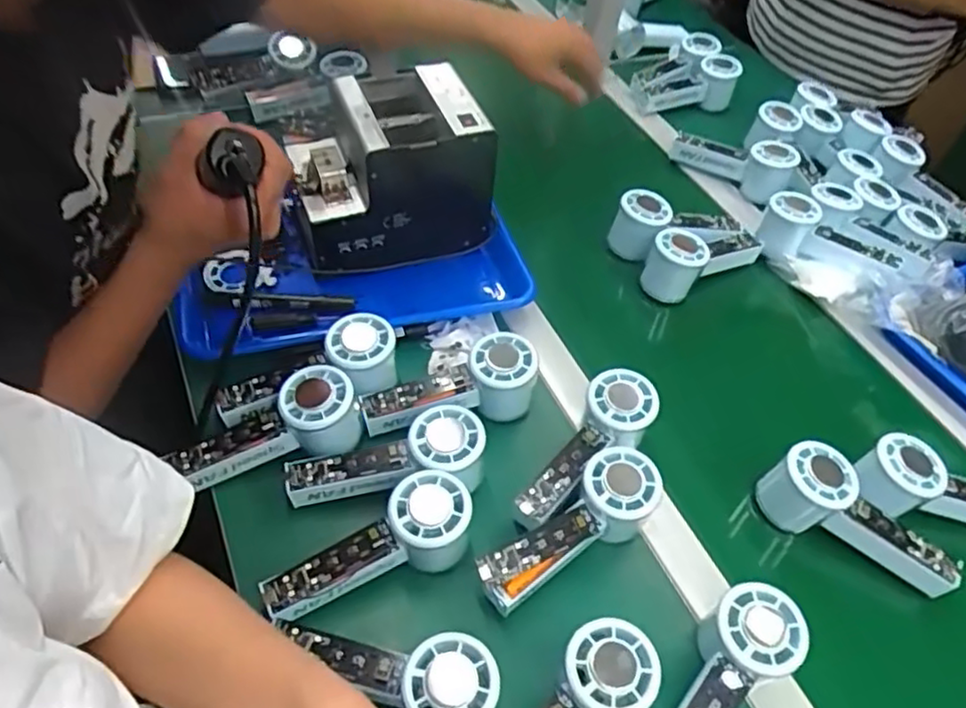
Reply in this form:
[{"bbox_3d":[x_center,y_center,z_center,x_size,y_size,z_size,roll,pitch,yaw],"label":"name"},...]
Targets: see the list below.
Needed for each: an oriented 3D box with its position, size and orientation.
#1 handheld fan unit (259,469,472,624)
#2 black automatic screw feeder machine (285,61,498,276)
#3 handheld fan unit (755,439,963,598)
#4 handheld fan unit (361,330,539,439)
[{"bbox_3d":[-0.075,0.141,0.475,0.143,0.059,0.050,-27,57,-26],"label":"handheld fan unit"},{"bbox_3d":[-0.092,-0.184,0.668,0.178,0.134,0.126,-13,52,-17],"label":"black automatic screw feeder machine"},{"bbox_3d":[0.302,0.128,0.548,0.150,0.064,0.049,26,51,16],"label":"handheld fan unit"},{"bbox_3d":[-0.025,0.033,0.568,0.146,0.056,0.051,-18,53,-20],"label":"handheld fan unit"}]

